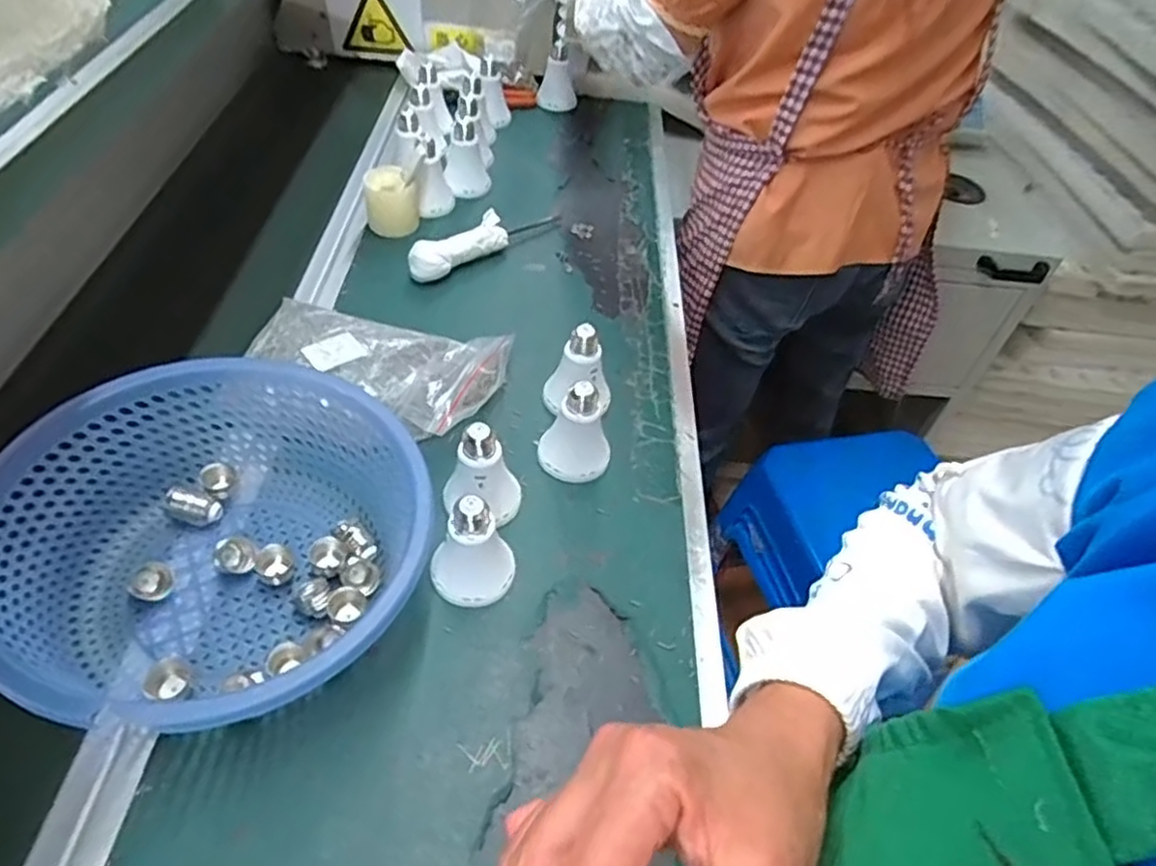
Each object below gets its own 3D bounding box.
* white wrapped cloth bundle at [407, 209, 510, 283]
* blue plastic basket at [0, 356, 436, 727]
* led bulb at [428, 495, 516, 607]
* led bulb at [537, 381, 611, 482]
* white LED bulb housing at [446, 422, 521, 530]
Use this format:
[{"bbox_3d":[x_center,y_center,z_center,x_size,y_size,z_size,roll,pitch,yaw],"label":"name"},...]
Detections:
[{"bbox_3d":[-0.137,-0.210,0.826,0.035,0.045,0.127,38,54,24],"label":"white wrapped cloth bundle"},{"bbox_3d":[-0.242,0.081,0.499,0.264,0.119,0.259,4,48,-4],"label":"blue plastic basket"},{"bbox_3d":[-0.078,0.085,0.534,0.063,0.091,0.054,-3,49,-10],"label":"led bulb"},{"bbox_3d":[-0.001,-0.006,0.624,0.062,0.093,0.054,9,48,0],"label":"led bulb"},{"bbox_3d":[-0.076,0.030,0.580,0.060,0.088,0.052,5,48,-4],"label":"white LED bulb housing"}]

